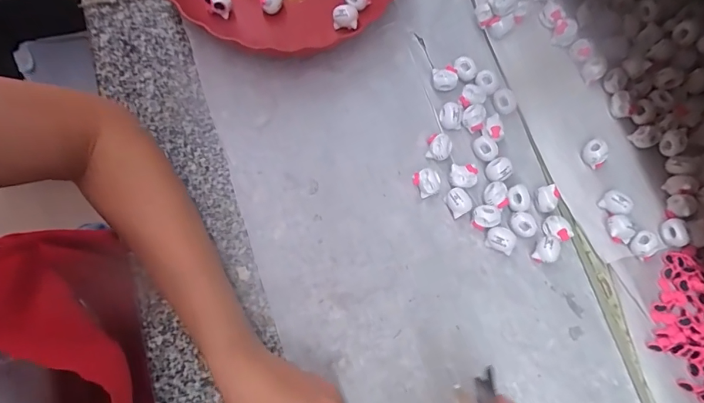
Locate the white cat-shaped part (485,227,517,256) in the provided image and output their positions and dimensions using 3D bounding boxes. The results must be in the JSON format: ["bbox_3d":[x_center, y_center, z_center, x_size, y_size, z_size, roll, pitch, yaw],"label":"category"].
[{"bbox_3d":[0.137,0.035,0.390,0.025,0.018,0.020,30,76,6],"label":"white cat-shaped part"}]

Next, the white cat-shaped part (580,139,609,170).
[{"bbox_3d":[0.234,-0.047,0.408,0.020,0.023,0.024,18,75,3],"label":"white cat-shaped part"}]

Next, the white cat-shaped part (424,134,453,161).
[{"bbox_3d":[0.085,-0.053,0.408,0.023,0.015,0.024,0,75,-2],"label":"white cat-shaped part"}]

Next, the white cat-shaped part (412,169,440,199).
[{"bbox_3d":[0.072,-0.019,0.396,0.022,0.017,0.025,-21,77,-7],"label":"white cat-shaped part"}]

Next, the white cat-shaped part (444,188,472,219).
[{"bbox_3d":[0.099,0.001,0.396,0.019,0.020,0.025,-24,77,-8],"label":"white cat-shaped part"}]

